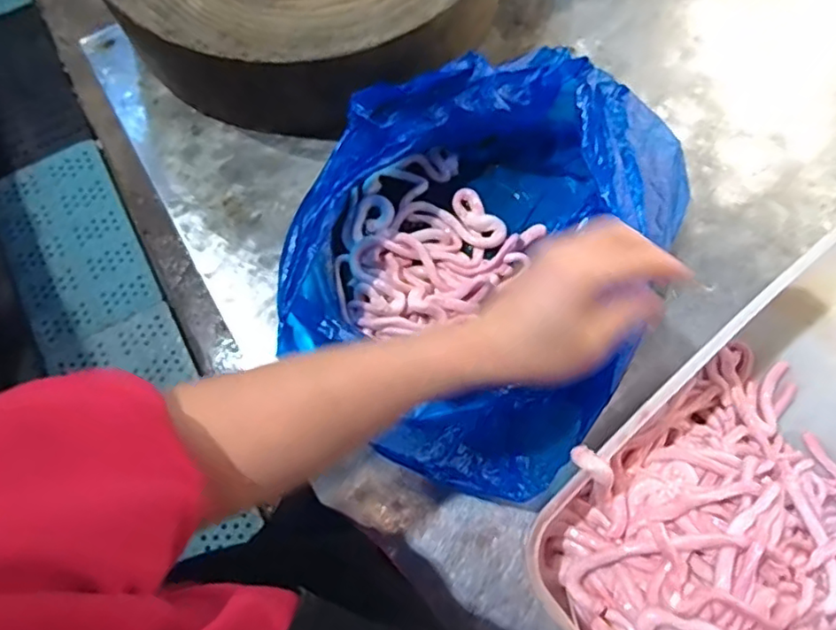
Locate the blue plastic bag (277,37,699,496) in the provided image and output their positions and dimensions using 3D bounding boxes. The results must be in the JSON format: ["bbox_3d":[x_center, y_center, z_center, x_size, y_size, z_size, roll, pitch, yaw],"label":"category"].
[{"bbox_3d":[0.059,-0.063,0.495,0.265,0.102,0.369,29,76,8],"label":"blue plastic bag"}]

